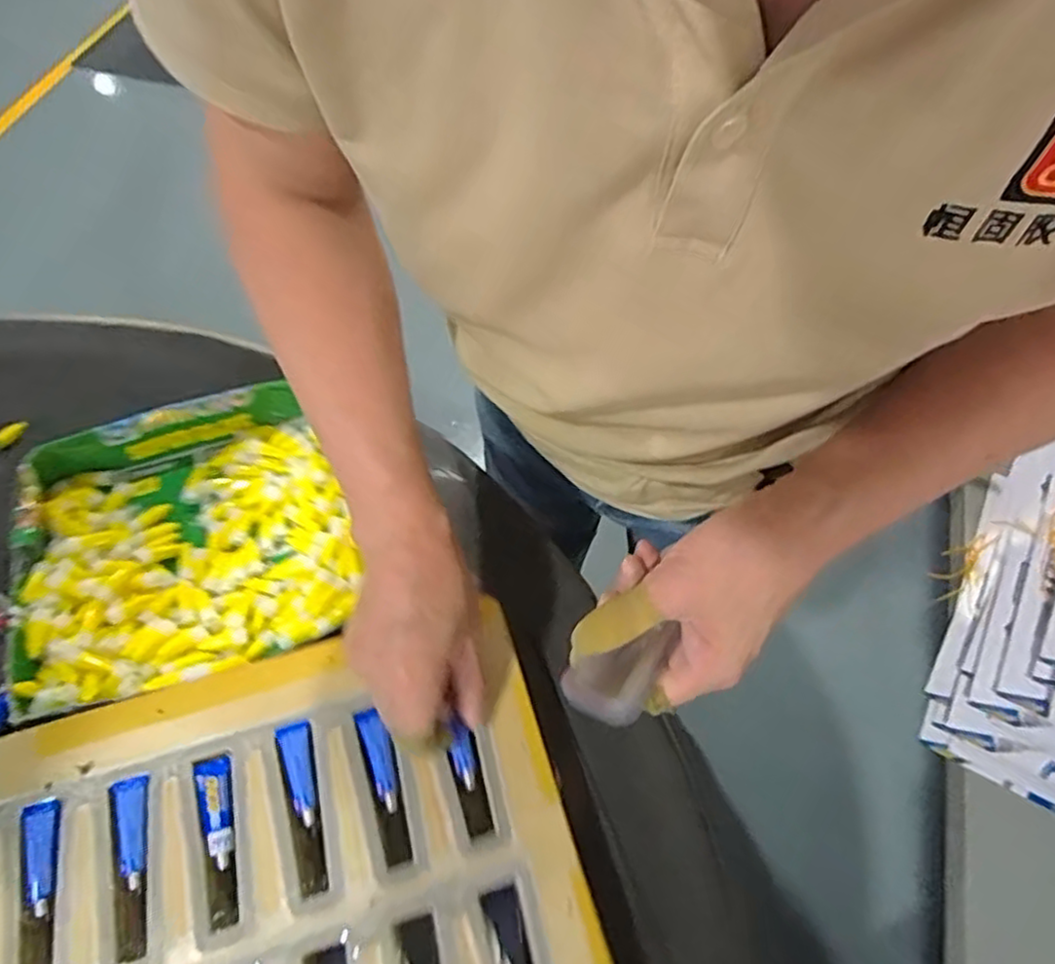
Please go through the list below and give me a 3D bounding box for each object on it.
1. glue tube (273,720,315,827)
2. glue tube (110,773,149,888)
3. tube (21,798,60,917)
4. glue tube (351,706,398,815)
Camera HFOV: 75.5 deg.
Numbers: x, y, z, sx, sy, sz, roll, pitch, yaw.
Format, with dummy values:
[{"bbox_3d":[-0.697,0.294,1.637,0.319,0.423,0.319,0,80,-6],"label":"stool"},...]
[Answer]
[{"bbox_3d":[-0.140,0.178,0.418,0.021,0.007,0.058,-17,62,-9],"label":"glue tube"},{"bbox_3d":[-0.235,0.205,0.399,0.021,0.005,0.058,-9,61,-5],"label":"glue tube"},{"bbox_3d":[-0.280,0.214,0.390,0.017,0.008,0.058,-11,61,-6],"label":"tube"},{"bbox_3d":[-0.092,0.172,0.424,0.018,0.010,0.060,-21,63,-11],"label":"glue tube"}]

